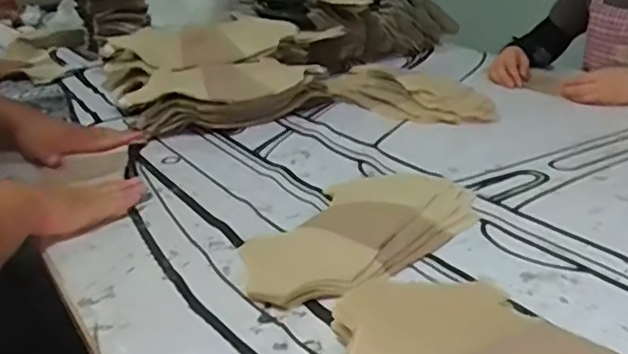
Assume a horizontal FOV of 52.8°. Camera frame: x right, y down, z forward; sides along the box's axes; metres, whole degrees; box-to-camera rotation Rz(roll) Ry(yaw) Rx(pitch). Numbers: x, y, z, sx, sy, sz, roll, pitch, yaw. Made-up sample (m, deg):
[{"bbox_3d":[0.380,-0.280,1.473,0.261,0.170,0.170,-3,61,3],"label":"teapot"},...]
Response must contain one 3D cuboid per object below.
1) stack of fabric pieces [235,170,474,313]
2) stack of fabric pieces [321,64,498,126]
[{"bbox_3d":[0.053,0.052,0.726,0.177,0.025,0.344,17,30,39],"label":"stack of fabric pieces"},{"bbox_3d":[0.168,-0.158,1.169,0.347,0.050,0.152,17,30,39],"label":"stack of fabric pieces"}]

